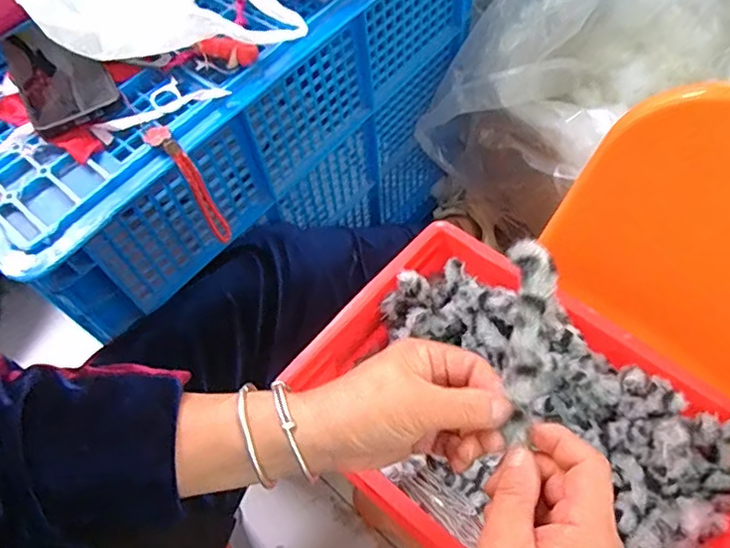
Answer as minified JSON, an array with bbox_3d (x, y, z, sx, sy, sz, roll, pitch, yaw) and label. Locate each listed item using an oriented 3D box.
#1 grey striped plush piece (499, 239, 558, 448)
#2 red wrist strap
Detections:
[{"bbox_3d":[0.096,0.039,0.330,0.024,0.014,0.117,6,82,7],"label":"grey striped plush piece"},{"bbox_3d":[-0.162,-0.081,0.538,0.020,0.122,0.041,-39,39,-16],"label":"red wrist strap"}]

